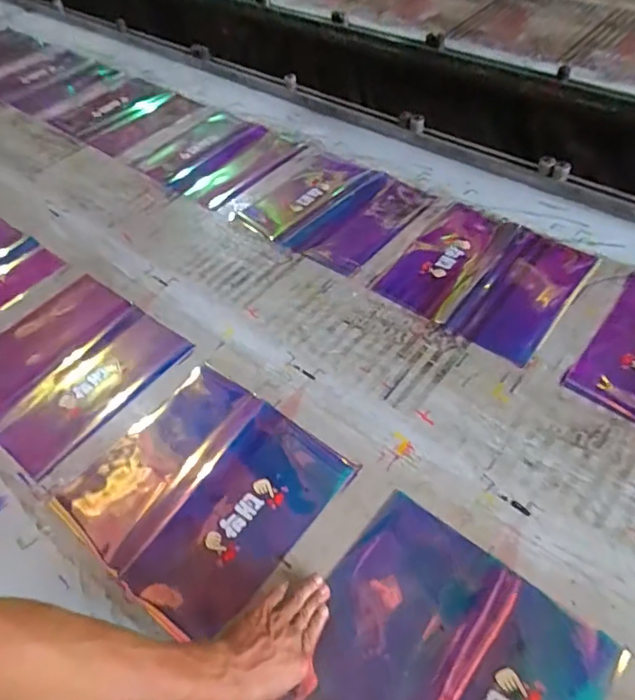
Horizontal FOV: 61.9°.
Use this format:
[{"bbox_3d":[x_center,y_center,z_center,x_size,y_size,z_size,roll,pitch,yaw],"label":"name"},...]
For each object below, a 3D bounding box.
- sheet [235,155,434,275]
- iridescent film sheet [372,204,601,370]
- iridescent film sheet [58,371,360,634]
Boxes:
[{"bbox_3d":[0.034,-0.294,1.083,0.298,0.016,0.291,30,59,26],"label":"sheet"},{"bbox_3d":[0.295,-0.134,0.936,0.291,0.013,0.306,30,59,25],"label":"iridescent film sheet"},{"bbox_3d":[-0.154,0.187,0.725,0.303,0.012,0.291,30,59,26],"label":"iridescent film sheet"}]

